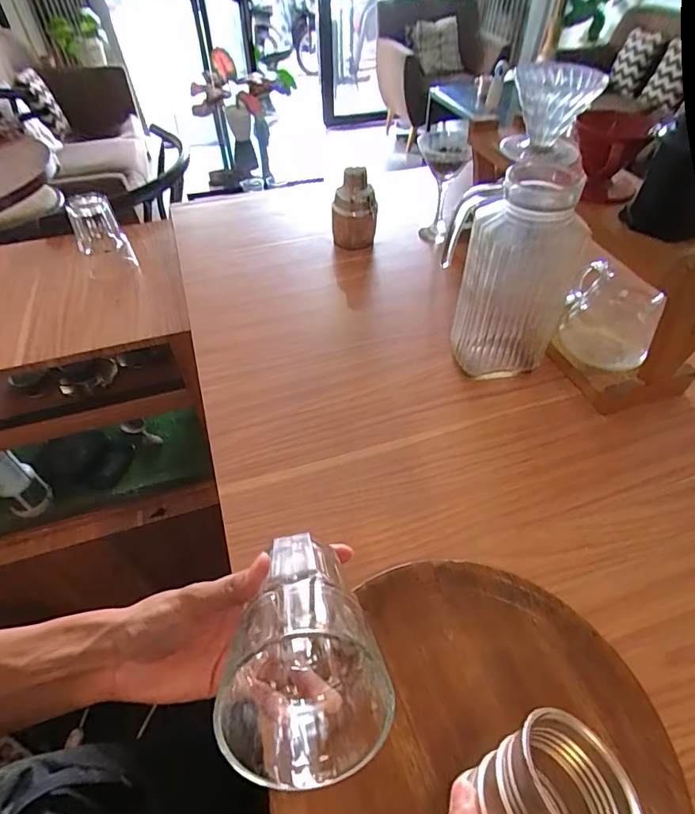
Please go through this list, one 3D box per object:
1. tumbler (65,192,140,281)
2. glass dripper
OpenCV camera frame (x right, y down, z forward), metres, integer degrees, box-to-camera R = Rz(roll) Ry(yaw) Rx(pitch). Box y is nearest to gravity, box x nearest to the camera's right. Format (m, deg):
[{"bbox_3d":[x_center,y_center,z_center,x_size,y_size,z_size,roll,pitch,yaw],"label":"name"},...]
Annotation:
[{"bbox_3d":[-0.444,-0.305,0.843,0.082,0.149,0.074,-22,52,-17],"label":"tumbler"},{"bbox_3d":[0.262,-0.383,0.617,0.109,0.111,0.102,17,51,15],"label":"glass dripper"}]

